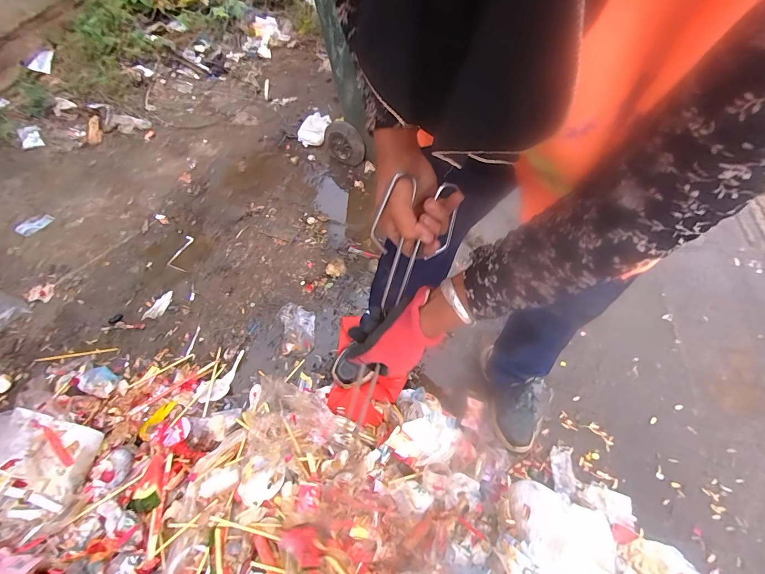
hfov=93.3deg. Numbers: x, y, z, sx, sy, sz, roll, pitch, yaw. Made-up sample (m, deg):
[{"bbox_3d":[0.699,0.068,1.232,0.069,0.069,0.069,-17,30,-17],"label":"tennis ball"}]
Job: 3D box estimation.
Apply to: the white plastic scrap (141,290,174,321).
[{"bbox_3d":[-0.705,0.061,1.145,0.051,0.010,0.115,20,58,14],"label":"white plastic scrap"}]

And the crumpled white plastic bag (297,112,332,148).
[{"bbox_3d":[-0.312,-0.728,1.663,0.146,0.068,0.197,7,56,5],"label":"crumpled white plastic bag"}]

